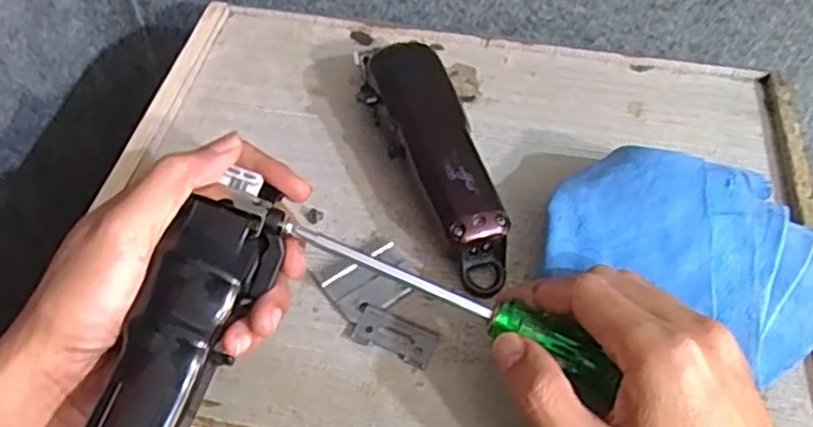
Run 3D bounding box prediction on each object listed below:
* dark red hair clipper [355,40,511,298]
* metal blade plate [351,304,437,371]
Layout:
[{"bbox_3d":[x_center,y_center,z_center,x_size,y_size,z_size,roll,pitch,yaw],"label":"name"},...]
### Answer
[{"bbox_3d":[0.013,-0.035,0.422,0.048,0.048,0.167,-13,51,-12],"label":"dark red hair clipper"},{"bbox_3d":[-0.005,0.062,0.372,0.041,0.004,0.020,23,55,10],"label":"metal blade plate"}]

